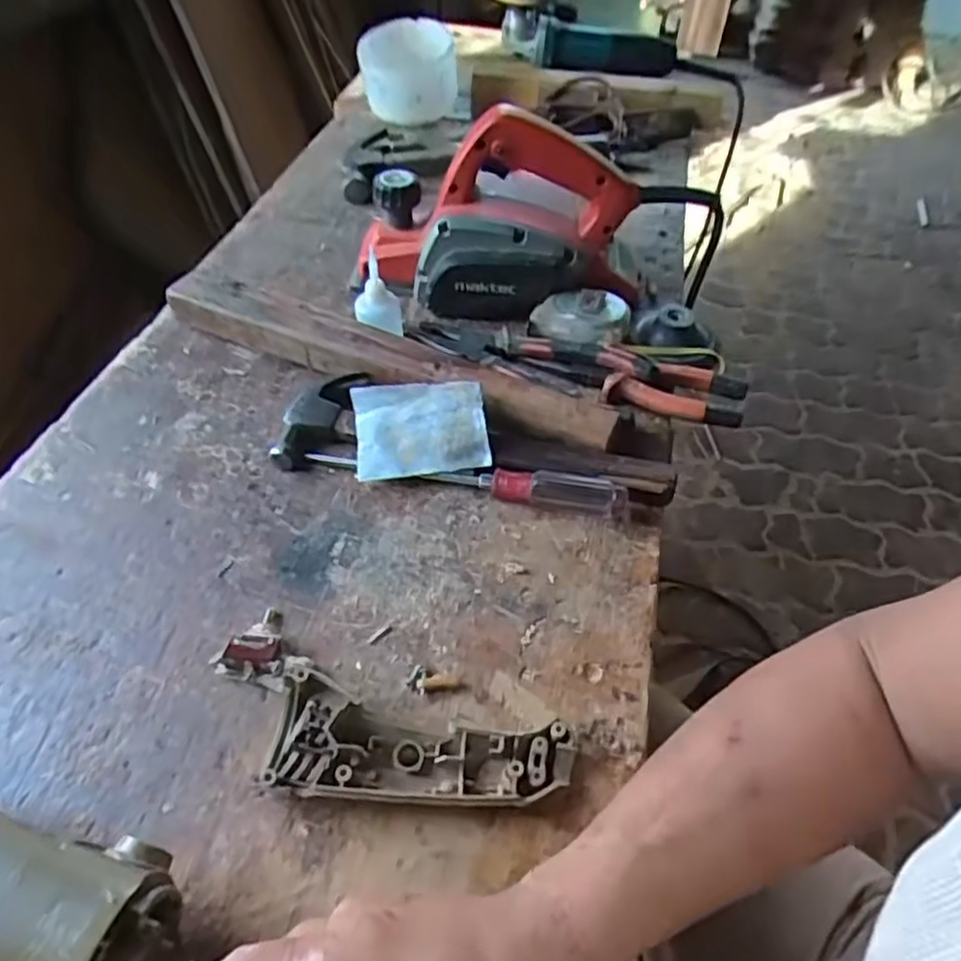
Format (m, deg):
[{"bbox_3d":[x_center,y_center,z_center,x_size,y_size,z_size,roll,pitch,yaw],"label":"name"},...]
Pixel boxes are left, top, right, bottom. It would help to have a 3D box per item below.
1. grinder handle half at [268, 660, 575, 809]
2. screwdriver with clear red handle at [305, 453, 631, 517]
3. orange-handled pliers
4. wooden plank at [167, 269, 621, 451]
[{"bbox_3d":[-0.032,0.142,0.367,0.159,0.031,0.061,6,49,5],"label":"grinder handle half"},{"bbox_3d":[-0.013,-0.001,0.497,0.229,0.025,0.021,9,49,8],"label":"screwdriver with clear red handle"},{"bbox_3d":[0.115,-0.083,0.567,0.189,0.027,0.054,9,49,7],"label":"orange-handled pliers"},{"bbox_3d":[-0.083,-0.098,0.573,0.398,0.040,0.046,20,51,17],"label":"wooden plank"}]

